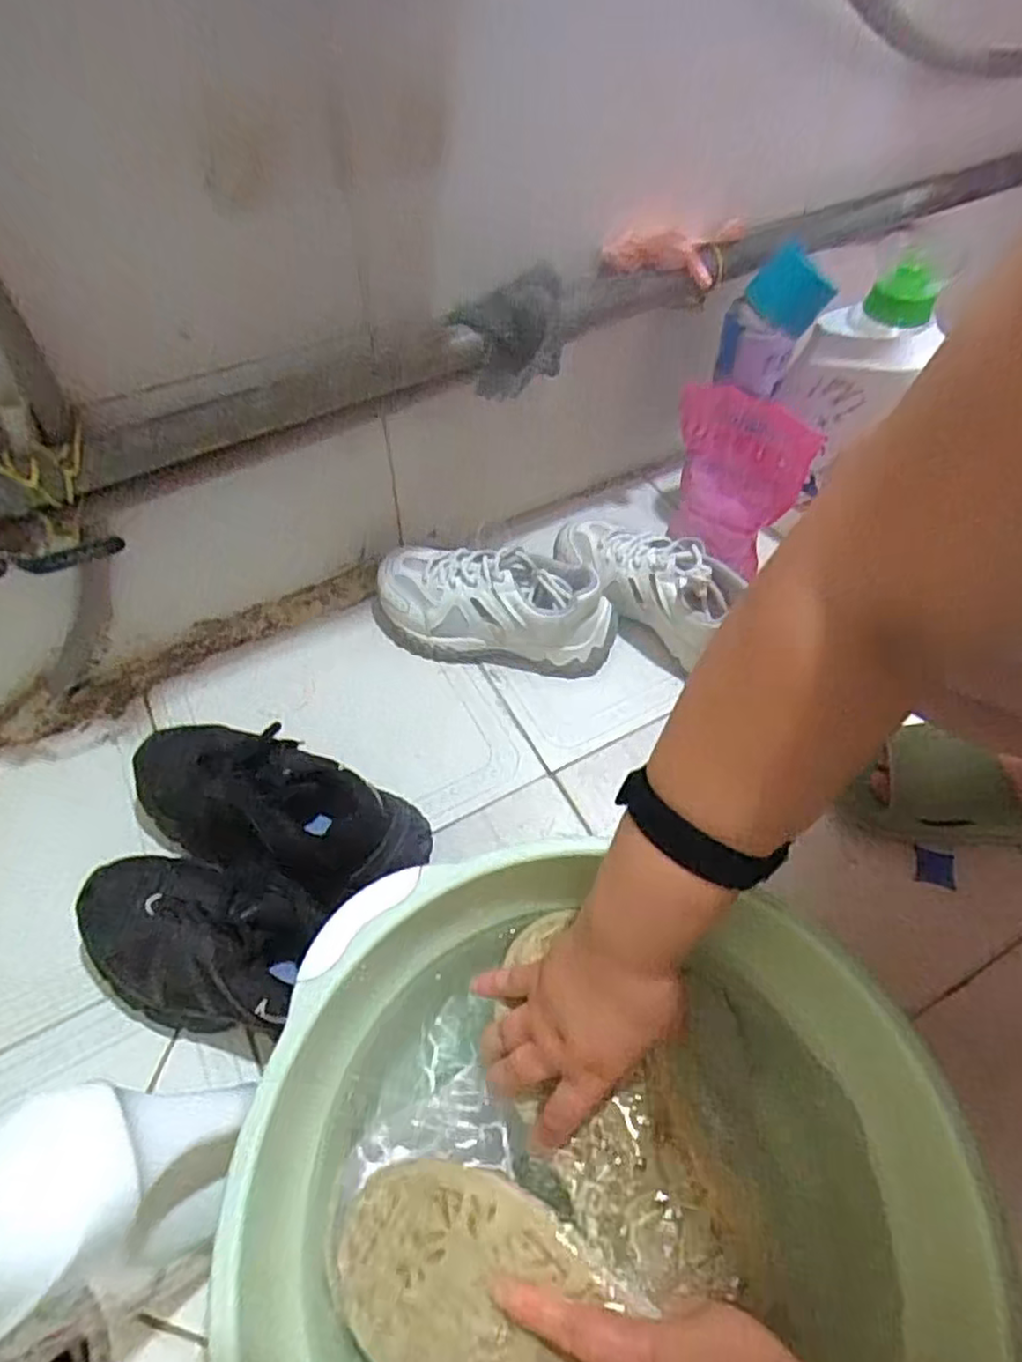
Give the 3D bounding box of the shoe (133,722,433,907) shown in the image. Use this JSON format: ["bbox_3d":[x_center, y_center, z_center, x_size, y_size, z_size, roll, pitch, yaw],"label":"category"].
[{"bbox_3d":[-0.185,0.096,0.556,0.246,0.105,0.111,19,53,16],"label":"shoe"}]

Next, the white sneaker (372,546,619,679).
[{"bbox_3d":[-0.018,-0.076,0.682,0.239,0.086,0.089,9,56,7],"label":"white sneaker"}]

